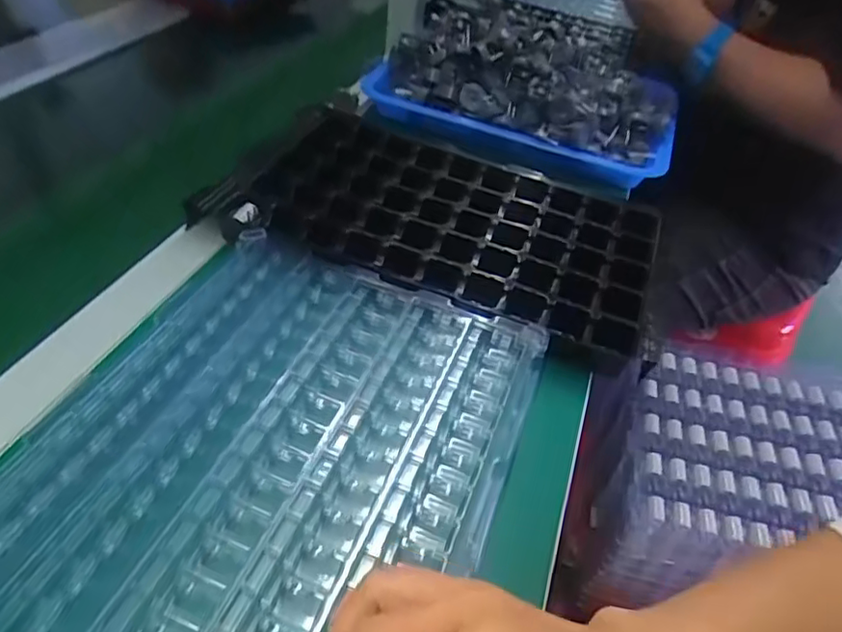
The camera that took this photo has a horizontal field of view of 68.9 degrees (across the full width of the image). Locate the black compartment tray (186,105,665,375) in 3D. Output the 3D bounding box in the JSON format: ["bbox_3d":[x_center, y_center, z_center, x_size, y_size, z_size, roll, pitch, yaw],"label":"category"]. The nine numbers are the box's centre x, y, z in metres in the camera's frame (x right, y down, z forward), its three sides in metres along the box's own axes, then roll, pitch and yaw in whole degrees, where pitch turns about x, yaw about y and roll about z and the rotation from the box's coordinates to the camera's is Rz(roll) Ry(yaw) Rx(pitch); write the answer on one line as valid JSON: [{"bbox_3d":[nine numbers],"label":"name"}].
[{"bbox_3d":[0.015,-0.086,0.501,0.342,0.028,0.202,19,44,12],"label":"black compartment tray"}]

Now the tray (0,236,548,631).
[{"bbox_3d":[-0.091,0.091,0.313,0.234,0.016,0.360,18,44,11],"label":"tray"}]

